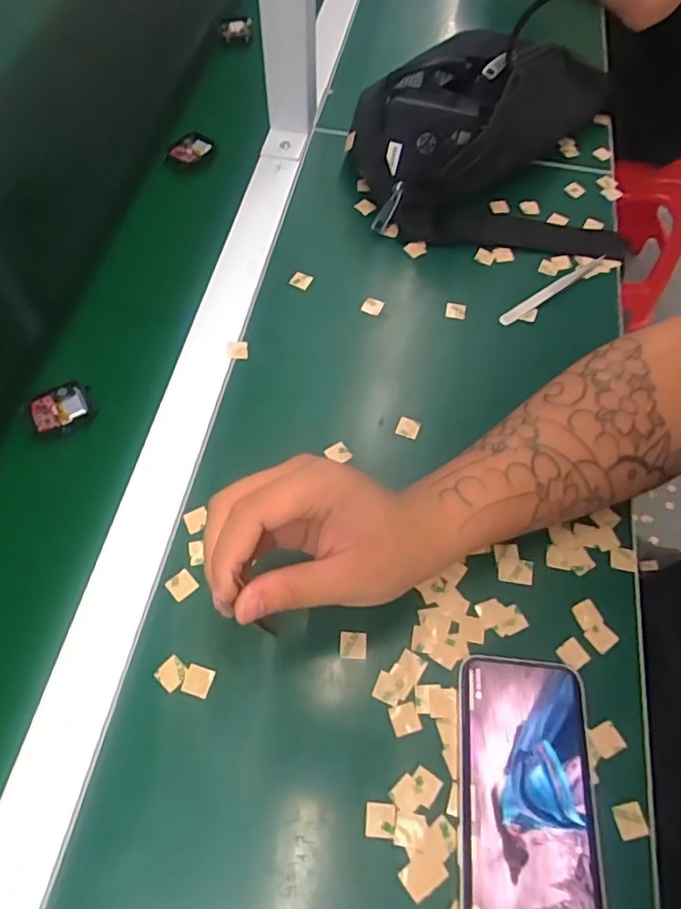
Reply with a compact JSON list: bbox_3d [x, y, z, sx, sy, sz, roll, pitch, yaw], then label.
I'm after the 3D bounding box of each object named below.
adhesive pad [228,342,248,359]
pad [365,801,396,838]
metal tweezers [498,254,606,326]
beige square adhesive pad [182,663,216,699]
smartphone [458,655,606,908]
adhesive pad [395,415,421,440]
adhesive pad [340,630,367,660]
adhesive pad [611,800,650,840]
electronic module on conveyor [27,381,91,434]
[{"bbox_3d":[-0.078,-0.080,0.448,0.016,0.004,0.015,0,73,-13],"label":"adhesive pad"},{"bbox_3d":[0.021,0.192,0.308,0.015,0.004,0.016,4,62,1],"label":"pad"},{"bbox_3d":[0.181,-0.140,0.493,0.123,0.009,0.010,-34,67,-18],"label":"metal tweezers"},{"bbox_3d":[-0.082,0.129,0.335,0.015,0.004,0.016,16,62,7],"label":"beige square adhesive pad"},{"bbox_3d":[0.100,0.185,0.310,0.072,0.011,0.145,6,62,2],"label":"smartphone"},{"bbox_3d":[0.050,-0.020,0.425,0.015,0.005,0.015,23,63,11],"label":"adhesive pad"},{"bbox_3d":[0.008,0.114,0.350,0.016,0.004,0.015,5,62,1],"label":"adhesive pad"},{"bbox_3d":[0.155,0.194,0.311,0.015,0.004,0.016,-8,62,-6],"label":"adhesive pad"},{"bbox_3d":[-0.201,-0.032,0.418,0.043,0.005,0.039,-21,64,-12],"label":"electronic module on conveyor"}]

